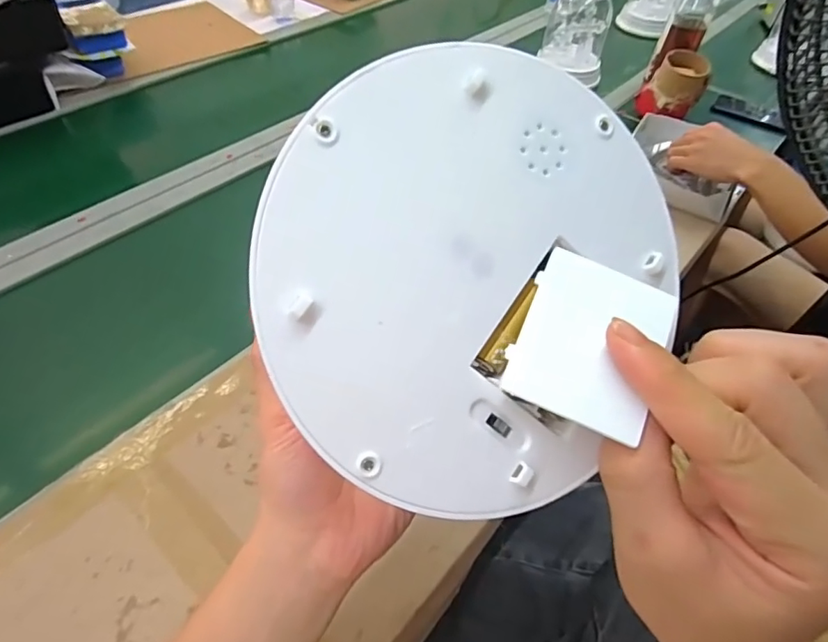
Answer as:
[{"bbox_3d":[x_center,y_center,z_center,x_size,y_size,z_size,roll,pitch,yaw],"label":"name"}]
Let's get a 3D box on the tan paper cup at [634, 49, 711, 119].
[{"bbox_3d":[0.506,-0.461,1.019,0.086,0.106,0.077,-19,53,-19],"label":"tan paper cup"}]

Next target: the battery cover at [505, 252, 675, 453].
[{"bbox_3d":[0.059,0.007,0.174,0.045,0.004,0.054,24,74,6],"label":"battery cover"}]

